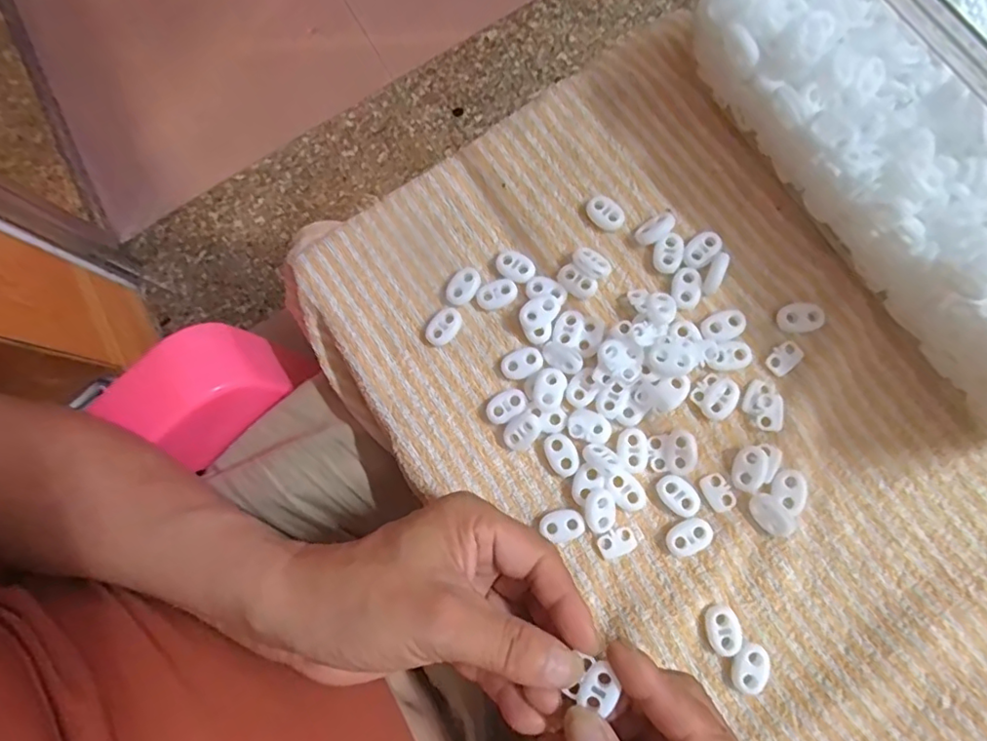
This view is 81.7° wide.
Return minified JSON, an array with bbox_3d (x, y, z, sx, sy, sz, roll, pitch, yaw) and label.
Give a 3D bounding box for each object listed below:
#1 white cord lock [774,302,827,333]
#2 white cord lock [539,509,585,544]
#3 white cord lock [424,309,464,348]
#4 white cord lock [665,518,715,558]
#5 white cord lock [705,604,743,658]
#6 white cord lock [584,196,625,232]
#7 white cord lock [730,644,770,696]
[{"bbox_3d":[0.157,-0.027,0.291,0.022,0.006,0.014,-8,79,4],"label":"white cord lock"},{"bbox_3d":[0.034,0.078,0.285,0.021,0.006,0.015,-18,78,2],"label":"white cord lock"},{"bbox_3d":[-0.027,-0.023,0.310,0.015,0.006,0.022,41,86,12],"label":"white cord lock"},{"bbox_3d":[0.095,0.081,0.277,0.022,0.005,0.015,-26,78,1],"label":"white cord lock"},{"bbox_3d":[0.109,0.122,0.267,0.015,0.004,0.022,-14,78,3],"label":"white cord lock"},{"bbox_3d":[0.062,-0.086,0.314,0.015,0.007,0.022,-41,78,-3],"label":"white cord lock"},{"bbox_3d":[0.118,0.138,0.264,0.015,0.007,0.021,19,82,9],"label":"white cord lock"}]

